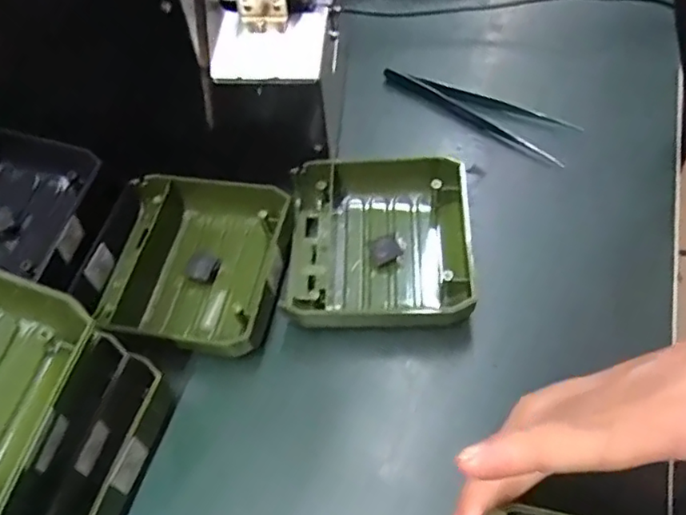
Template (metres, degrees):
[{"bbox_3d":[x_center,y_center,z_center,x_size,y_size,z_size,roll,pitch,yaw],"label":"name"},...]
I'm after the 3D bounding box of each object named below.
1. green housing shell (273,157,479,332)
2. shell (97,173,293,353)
[{"bbox_3d":[0.020,-0.010,0.300,0.094,0.027,0.084,-2,58,6],"label":"green housing shell"},{"bbox_3d":[-0.074,0.004,0.300,0.085,0.030,0.091,4,59,10],"label":"shell"}]

